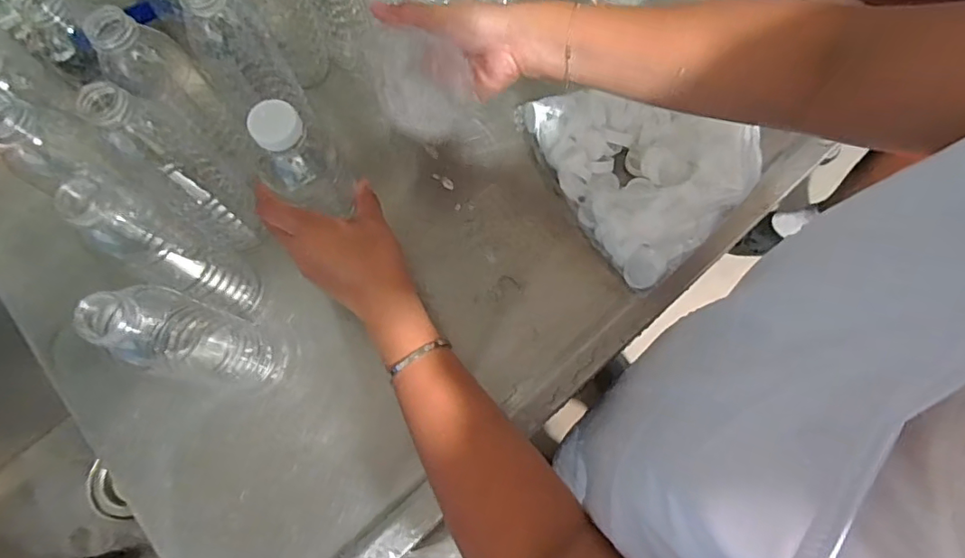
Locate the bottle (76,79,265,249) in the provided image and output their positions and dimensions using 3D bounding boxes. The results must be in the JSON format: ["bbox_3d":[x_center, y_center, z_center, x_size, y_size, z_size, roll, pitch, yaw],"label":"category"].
[{"bbox_3d":[-0.243,-0.092,0.440,0.058,0.195,0.075,-41,76,-11],"label":"bottle"}]

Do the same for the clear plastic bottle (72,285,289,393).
[{"bbox_3d":[-0.223,0.044,0.401,0.072,0.202,0.058,12,73,5],"label":"clear plastic bottle"}]

